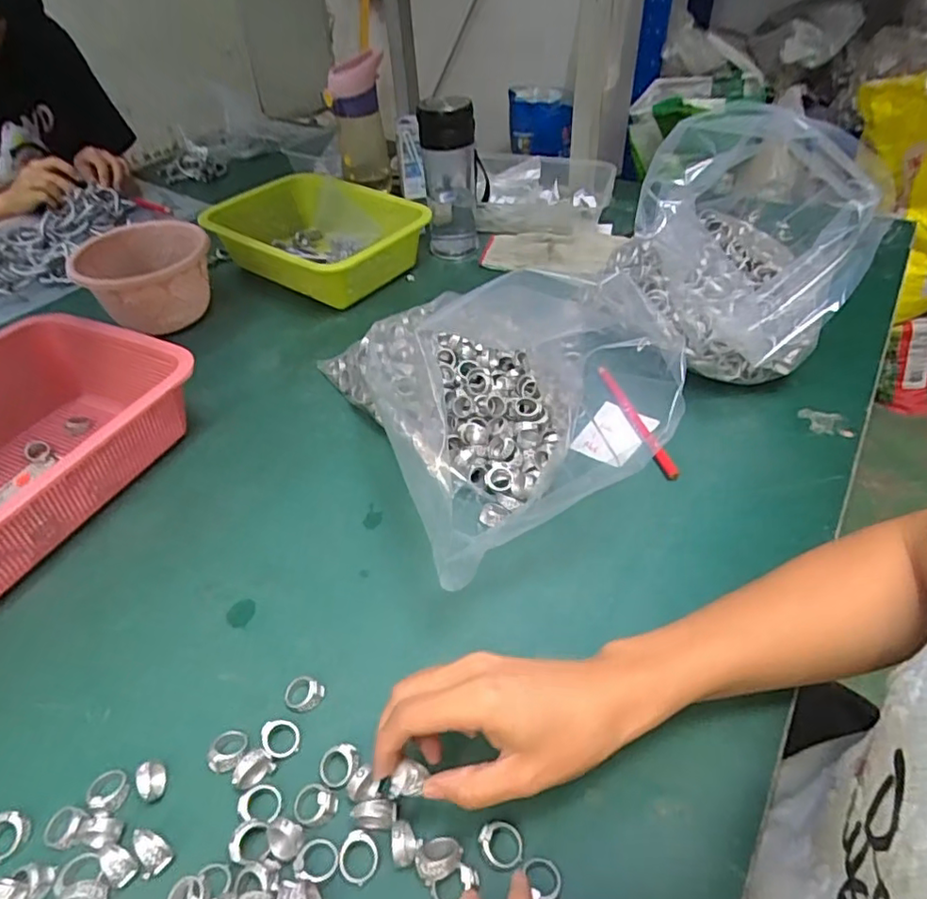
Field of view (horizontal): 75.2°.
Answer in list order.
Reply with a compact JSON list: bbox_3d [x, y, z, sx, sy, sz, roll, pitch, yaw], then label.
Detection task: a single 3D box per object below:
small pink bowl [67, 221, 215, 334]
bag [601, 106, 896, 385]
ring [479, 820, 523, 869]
[{"bbox_3d":[-0.368,-0.199,0.720,0.137,0.089,0.128,-2,44,2],"label":"small pink bowl"},{"bbox_3d":[0.249,-0.193,0.559,0.198,0.217,0.196,2,45,6],"label":"bag"},{"bbox_3d":[0.020,0.208,0.317,0.020,0.006,0.022,-2,44,2],"label":"ring"}]

